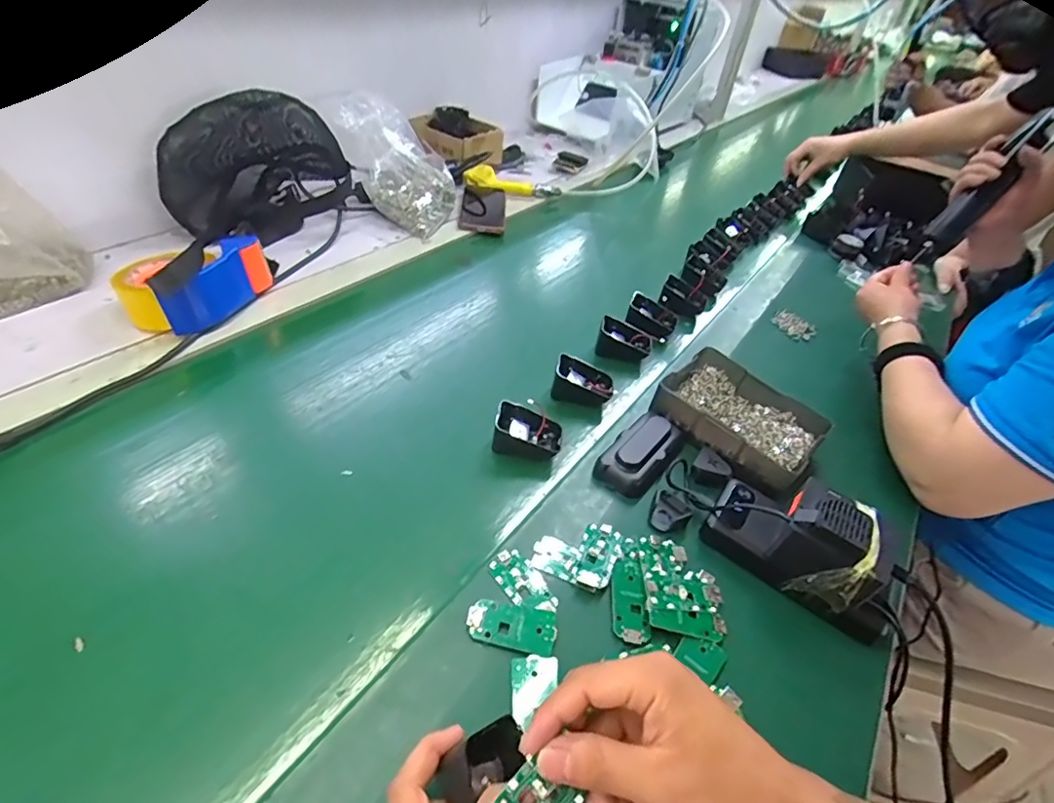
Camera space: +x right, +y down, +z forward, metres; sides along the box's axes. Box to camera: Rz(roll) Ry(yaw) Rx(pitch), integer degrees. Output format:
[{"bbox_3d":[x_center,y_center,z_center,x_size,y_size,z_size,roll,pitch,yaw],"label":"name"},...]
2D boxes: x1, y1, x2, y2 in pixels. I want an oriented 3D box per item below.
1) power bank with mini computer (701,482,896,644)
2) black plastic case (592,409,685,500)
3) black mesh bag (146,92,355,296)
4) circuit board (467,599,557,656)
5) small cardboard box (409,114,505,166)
[{"bbox_3d":[0.238,0.112,0.454,0.152,0.076,0.075,31,46,25],"label":"power bank with mini computer"},{"bbox_3d":[0.116,0.046,0.538,0.054,0.027,0.111,28,45,22],"label":"black plastic case"},{"bbox_3d":[-0.400,-0.338,0.778,0.116,0.170,0.231,34,47,27],"label":"black mesh bag"},{"bbox_3d":[-0.011,0.164,0.392,0.063,0.005,0.033,9,40,2],"label":"circuit board"},{"bbox_3d":[-0.140,-0.507,1.071,0.158,0.075,0.132,35,47,26],"label":"small cardboard box"}]

